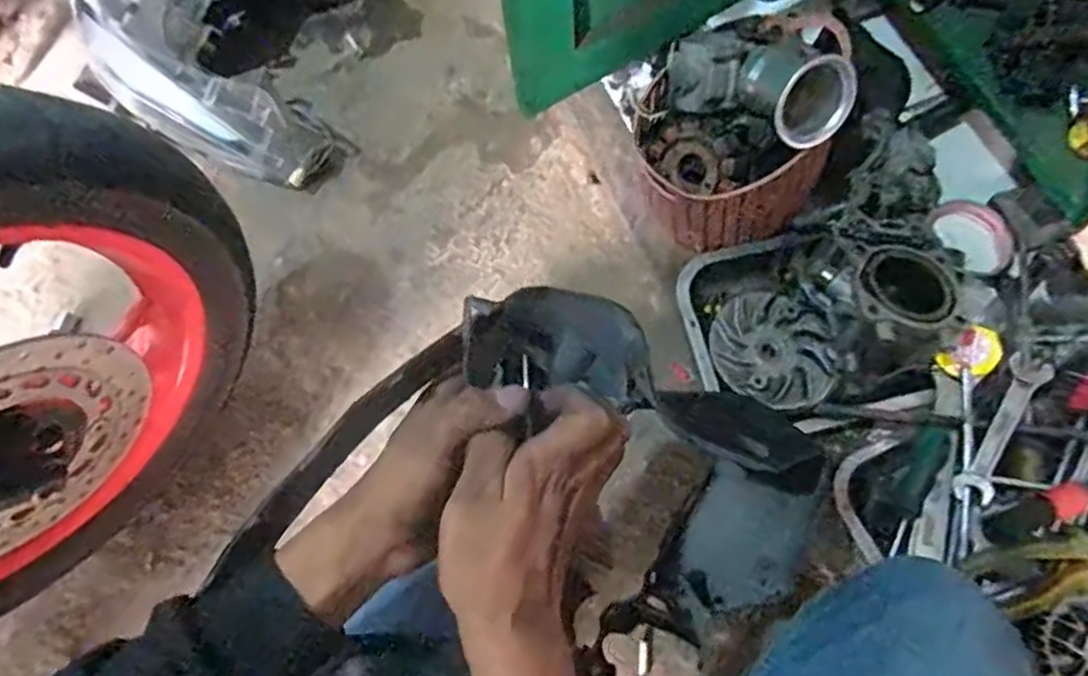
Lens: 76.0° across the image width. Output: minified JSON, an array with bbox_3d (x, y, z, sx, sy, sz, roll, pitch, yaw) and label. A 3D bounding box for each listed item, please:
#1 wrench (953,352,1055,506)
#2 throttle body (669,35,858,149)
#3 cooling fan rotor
[{"bbox_3d":[0.384,0.074,0.581,0.031,0.010,0.146,26,65,29],"label":"wrench"},{"bbox_3d":[0.179,-0.216,0.581,0.151,0.070,0.075,32,74,13],"label":"throttle body"},{"bbox_3d":[0.204,0.014,0.624,0.113,0.023,0.098,38,75,14],"label":"cooling fan rotor"}]

